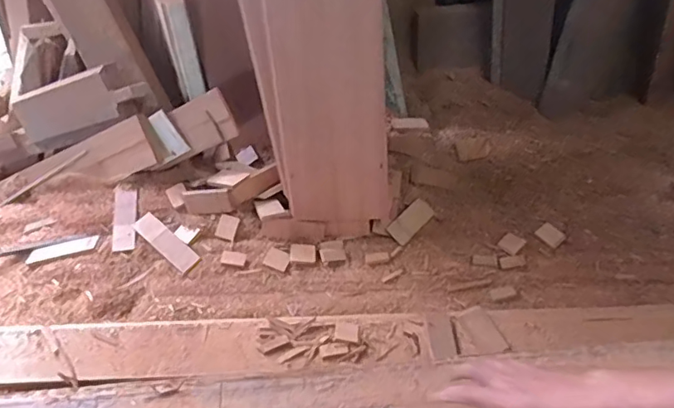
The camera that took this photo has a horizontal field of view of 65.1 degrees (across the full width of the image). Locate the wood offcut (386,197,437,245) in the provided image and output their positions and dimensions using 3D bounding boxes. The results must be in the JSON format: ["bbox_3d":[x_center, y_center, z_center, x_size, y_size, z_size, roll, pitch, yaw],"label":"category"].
[{"bbox_3d":[0.152,0.035,1.085,0.050,0.017,0.102,39,70,22],"label":"wood offcut"}]

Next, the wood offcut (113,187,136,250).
[{"bbox_3d":[-0.447,0.029,1.111,0.046,0.007,0.148,-10,61,-1],"label":"wood offcut"}]

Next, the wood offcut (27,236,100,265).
[{"bbox_3d":[-0.567,0.096,1.089,0.155,0.007,0.044,-14,41,4],"label":"wood offcut"}]

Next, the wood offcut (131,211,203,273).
[{"bbox_3d":[-0.349,0.075,1.072,0.162,0.007,0.047,36,69,21],"label":"wood offcut"}]

